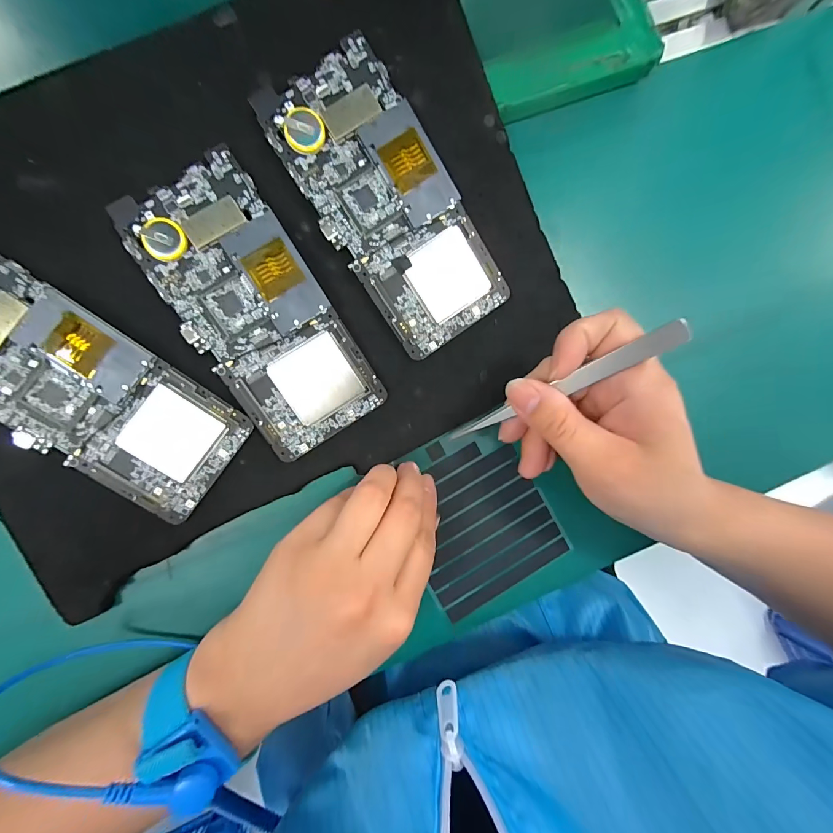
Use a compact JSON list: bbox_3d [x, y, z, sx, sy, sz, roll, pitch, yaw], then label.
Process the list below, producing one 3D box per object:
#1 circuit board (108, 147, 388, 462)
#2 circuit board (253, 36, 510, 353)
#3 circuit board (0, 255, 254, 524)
[{"bbox_3d":[-0.085,-0.054,0.198,0.072,0.006,0.151,-34,103,-4],"label":"circuit board"},{"bbox_3d":[-0.013,-0.113,0.201,0.073,0.005,0.149,-35,104,-1],"label":"circuit board"},{"bbox_3d":[-0.171,-0.010,0.189,0.149,0.005,0.074,37,88,-14],"label":"circuit board"}]

